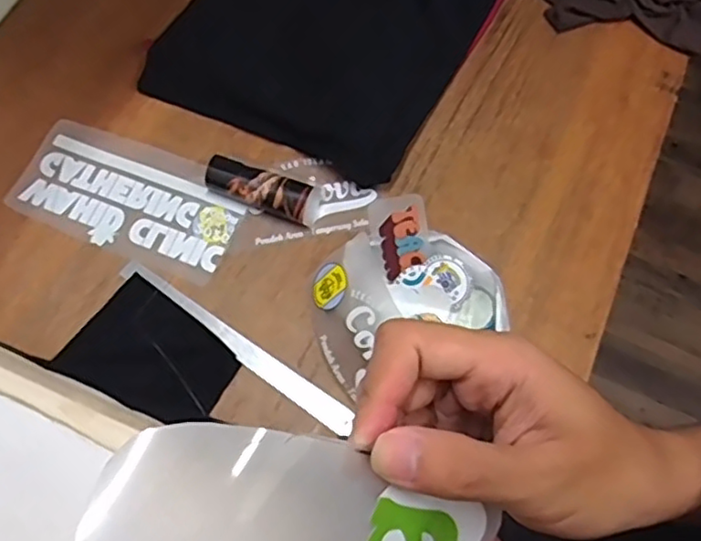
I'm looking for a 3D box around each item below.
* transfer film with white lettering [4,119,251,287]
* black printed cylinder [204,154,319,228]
[{"bbox_3d":[-0.273,-0.091,0.809,0.279,0.009,0.142,23,72,8],"label":"transfer film with white lettering"},{"bbox_3d":[-0.108,-0.099,0.791,0.139,0.046,0.049,19,69,6],"label":"black printed cylinder"}]

